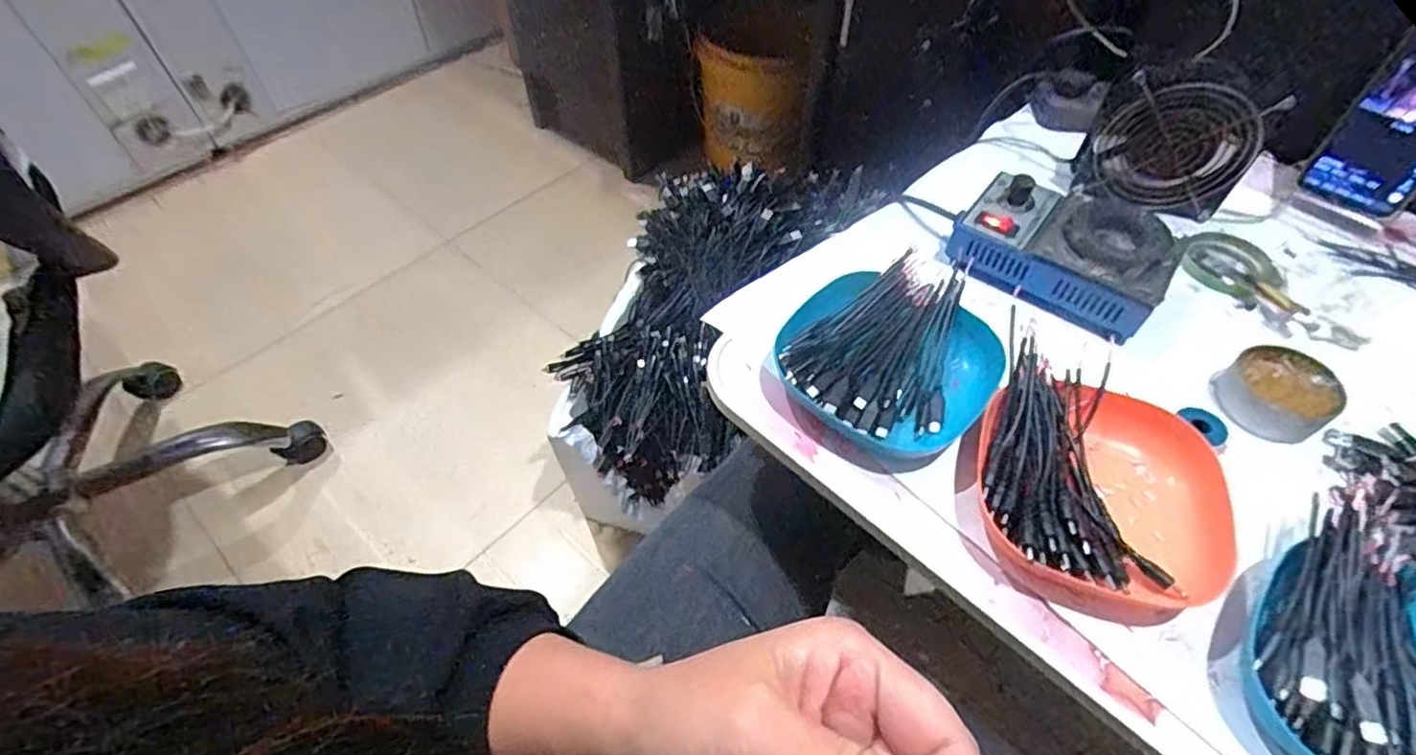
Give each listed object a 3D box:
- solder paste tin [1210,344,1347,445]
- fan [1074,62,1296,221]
[{"bbox_3d":[0.388,0.009,0.453,0.051,0.031,0.063,-17,55,-12],"label":"solder paste tin"},{"bbox_3d":[0.394,-0.199,0.564,0.118,0.115,0.032,17,55,13],"label":"fan"}]

